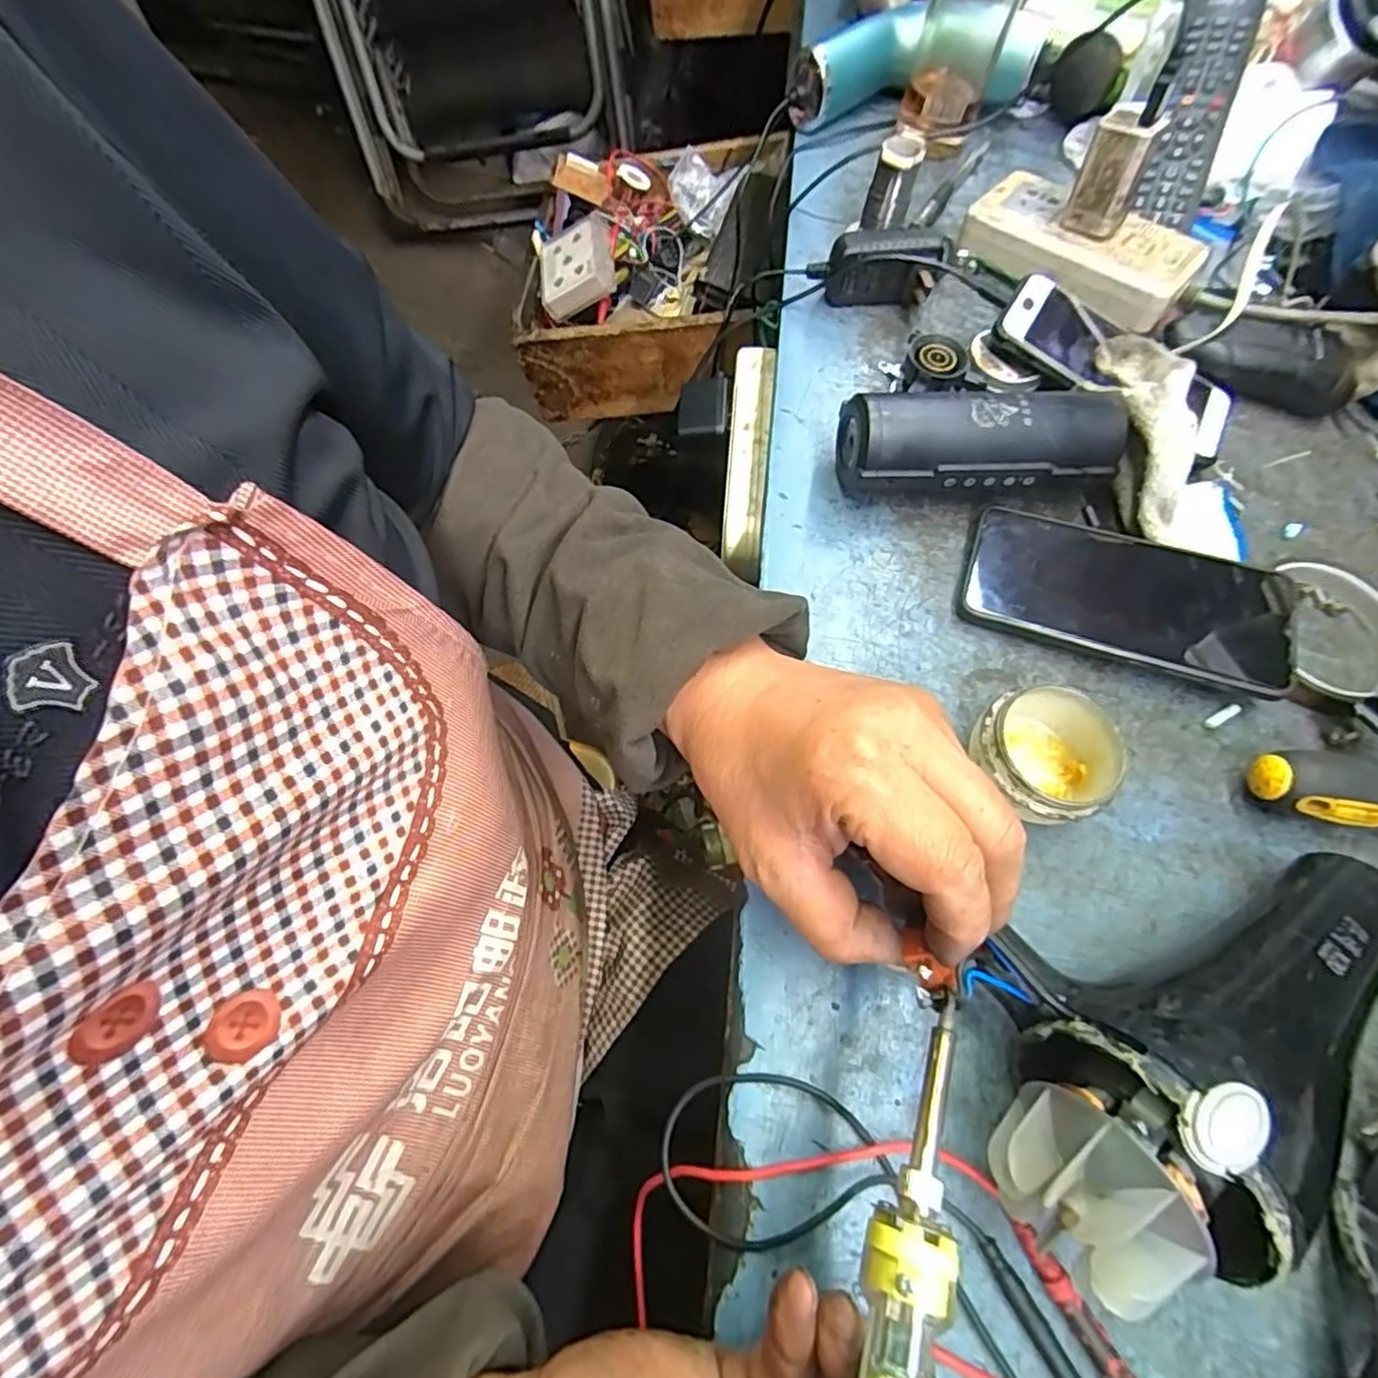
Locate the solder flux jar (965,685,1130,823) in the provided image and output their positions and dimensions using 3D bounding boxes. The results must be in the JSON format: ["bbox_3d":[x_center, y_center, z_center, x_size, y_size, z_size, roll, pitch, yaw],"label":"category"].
[{"bbox_3d":[0.165,0.032,0.316,0.058,0.040,0.060,1,66,-3],"label":"solder flux jar"}]

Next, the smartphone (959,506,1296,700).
[{"bbox_3d":[0.235,-0.049,0.360,0.160,0.013,0.078,18,65,9],"label":"smartphone"}]

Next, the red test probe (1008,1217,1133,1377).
[{"bbox_3d":[0.150,0.241,0.235,0.009,0.008,0.099,-27,71,-15],"label":"red test probe"}]

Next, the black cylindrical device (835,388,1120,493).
[{"bbox_3d":[0.163,-0.135,0.377,0.152,0.051,0.054,1,66,-3],"label":"black cylindrical device"}]

